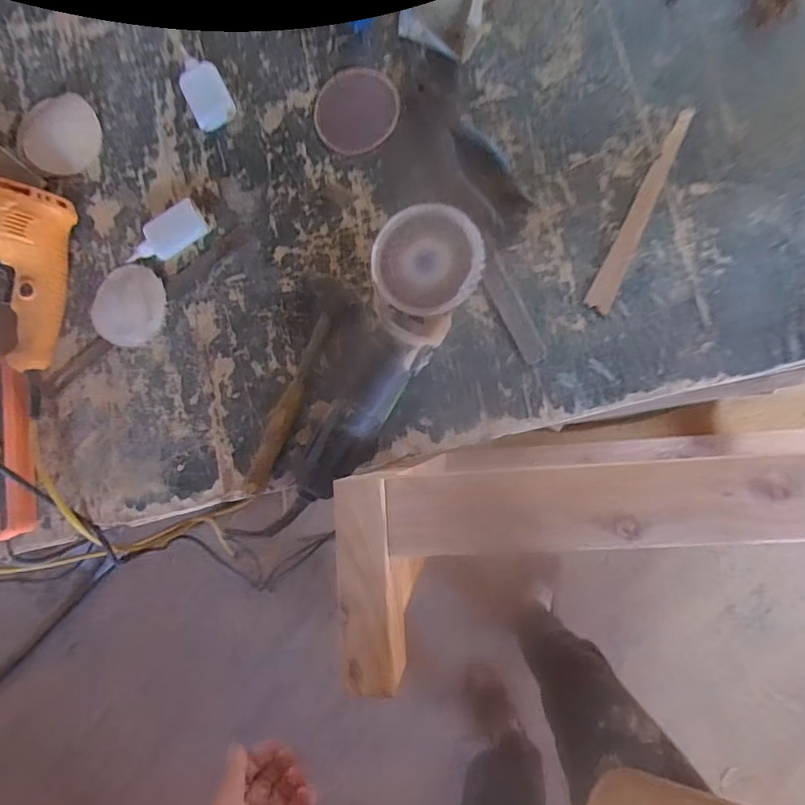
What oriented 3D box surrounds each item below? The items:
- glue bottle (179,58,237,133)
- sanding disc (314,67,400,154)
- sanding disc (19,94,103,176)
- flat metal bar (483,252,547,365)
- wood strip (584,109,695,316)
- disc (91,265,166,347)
[{"bbox_3d":[-0.225,-0.356,0.599,0.046,0.017,0.084,-26,83,6],"label":"glue bottle"},{"bbox_3d":[-0.052,-0.323,0.575,0.090,0.004,0.095,0,86,8],"label":"sanding disc"},{"bbox_3d":[-0.409,-0.322,0.625,0.092,0.009,0.105,-39,82,4],"label":"sanding disc"},{"bbox_3d":[0.112,-0.096,0.535,0.025,0.004,0.120,-26,83,5],"label":"flat metal bar"},{"bbox_3d":[0.237,-0.190,0.521,0.025,0.006,0.211,24,90,9],"label":"wood strip"},{"bbox_3d":[-0.313,-0.112,0.598,0.087,0.008,0.088,0,86,8],"label":"disc"}]

